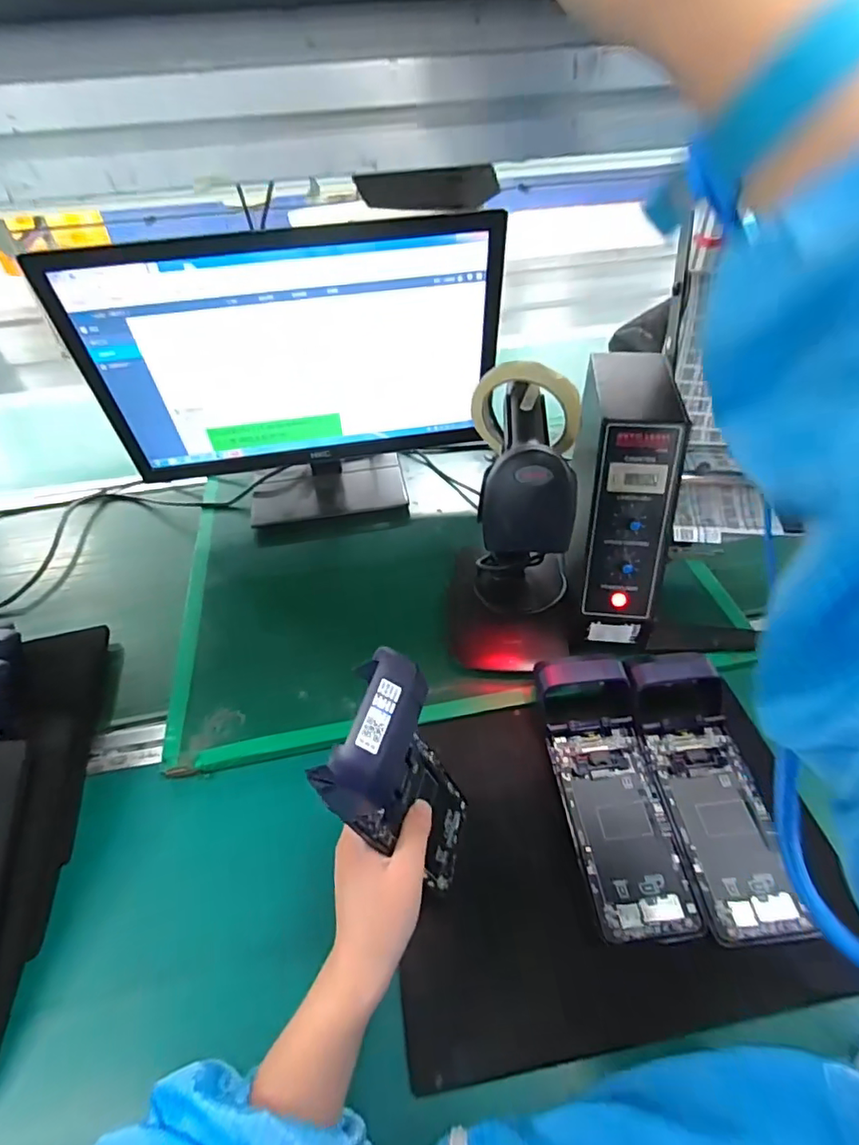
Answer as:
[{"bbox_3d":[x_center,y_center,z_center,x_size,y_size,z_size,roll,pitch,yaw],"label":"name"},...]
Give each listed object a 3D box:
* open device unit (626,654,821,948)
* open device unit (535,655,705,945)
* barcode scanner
[{"bbox_3d":[0.230,0.161,0.450,0.081,0.047,0.227,-4,44,-3],"label":"open device unit"},{"bbox_3d":[0.148,0.166,0.450,0.081,0.047,0.222,-5,44,-4],"label":"open device unit"},{"bbox_3d":[0.083,-0.036,0.508,0.118,0.228,0.158,4,44,5],"label":"barcode scanner"}]

